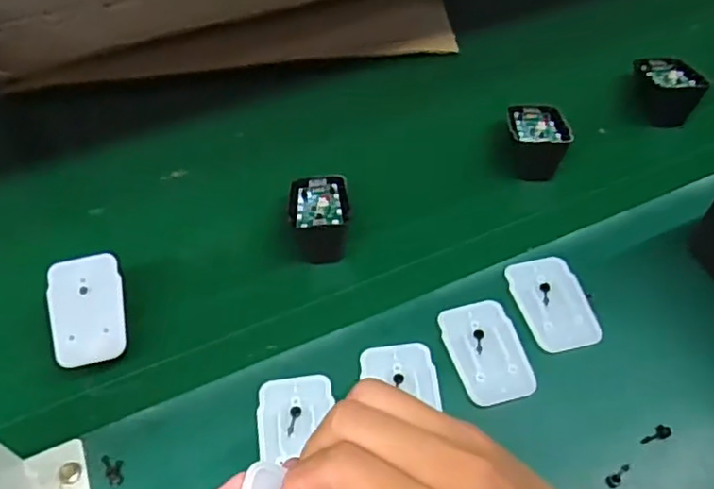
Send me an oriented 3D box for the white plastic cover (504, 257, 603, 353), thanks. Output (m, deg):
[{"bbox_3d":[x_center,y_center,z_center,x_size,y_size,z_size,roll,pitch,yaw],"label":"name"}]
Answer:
[{"bbox_3d":[0.129,0.038,0.415,0.045,0.007,0.071,-8,53,-5],"label":"white plastic cover"}]

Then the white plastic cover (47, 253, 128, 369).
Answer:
[{"bbox_3d":[-0.171,0.041,0.396,0.044,0.004,0.069,-12,73,-11],"label":"white plastic cover"}]

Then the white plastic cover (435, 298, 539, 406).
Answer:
[{"bbox_3d":[0.081,0.067,0.393,0.044,0.008,0.071,-12,54,-8],"label":"white plastic cover"}]

